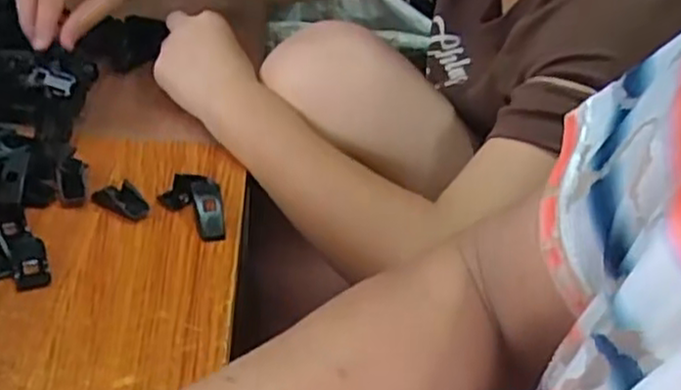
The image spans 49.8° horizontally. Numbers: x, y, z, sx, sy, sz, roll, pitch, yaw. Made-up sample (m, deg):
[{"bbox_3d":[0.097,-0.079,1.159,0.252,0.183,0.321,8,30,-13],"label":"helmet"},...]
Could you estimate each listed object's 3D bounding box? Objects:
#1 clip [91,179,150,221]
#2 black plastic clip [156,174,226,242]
[{"bbox_3d":[-0.143,0.002,0.481,0.041,0.011,0.019,21,36,21],"label":"clip"},{"bbox_3d":[-0.100,0.005,0.491,0.040,0.013,0.067,-2,34,-13],"label":"black plastic clip"}]

